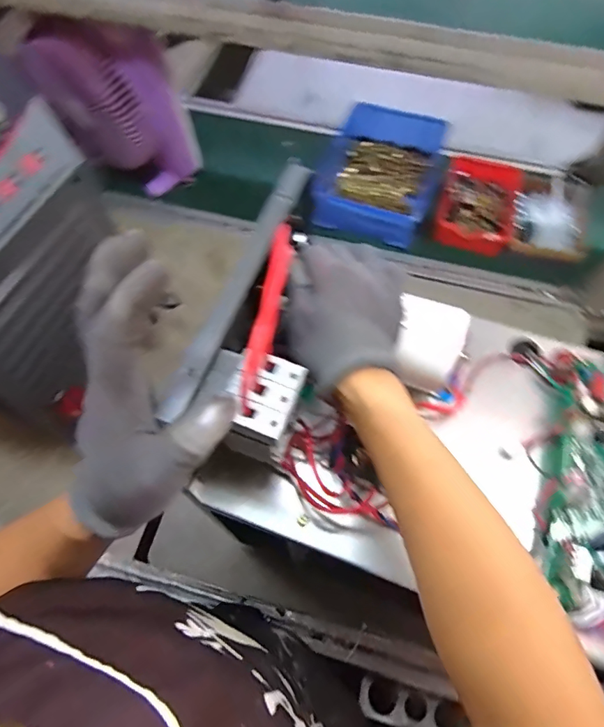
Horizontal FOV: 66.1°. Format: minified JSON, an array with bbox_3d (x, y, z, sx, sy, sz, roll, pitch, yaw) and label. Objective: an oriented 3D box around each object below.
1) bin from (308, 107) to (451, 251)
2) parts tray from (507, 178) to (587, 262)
[{"bbox_3d":[0.158,-0.386,0.947,0.225,0.092,0.301,18,64,10],"label":"bin"},{"bbox_3d":[0.482,-0.275,0.908,0.137,0.045,0.201,19,64,10],"label":"parts tray"}]

